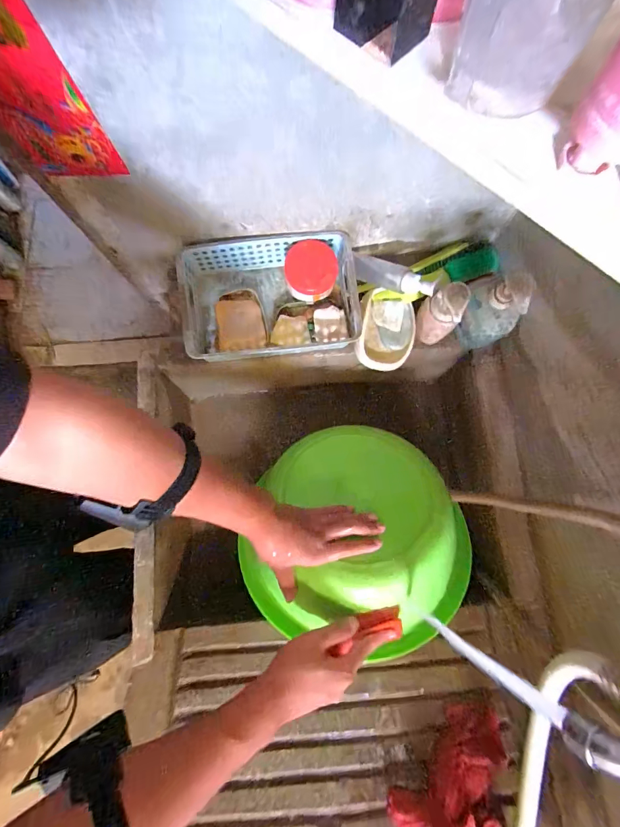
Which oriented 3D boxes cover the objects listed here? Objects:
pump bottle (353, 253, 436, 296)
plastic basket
[{"bbox_3d":[0.126,-0.213,0.599,0.148,0.029,0.028,33,81,31],"label":"pump bottle"},{"bbox_3d":[-0.071,-0.174,0.612,0.287,0.091,0.172,-7,79,0],"label":"plastic basket"}]

